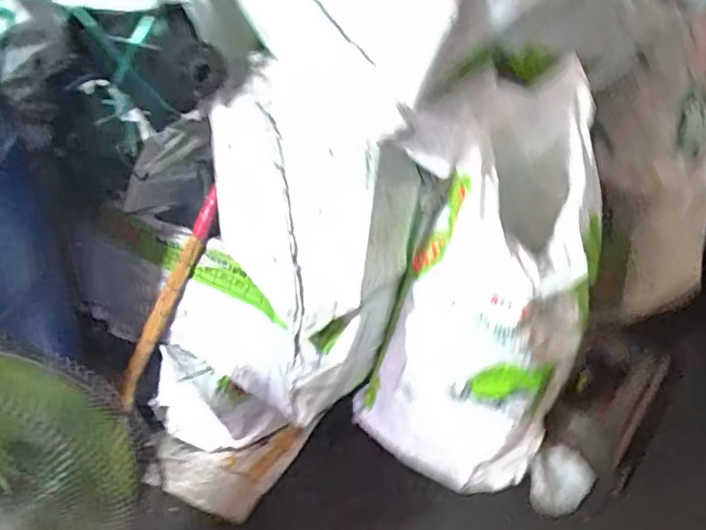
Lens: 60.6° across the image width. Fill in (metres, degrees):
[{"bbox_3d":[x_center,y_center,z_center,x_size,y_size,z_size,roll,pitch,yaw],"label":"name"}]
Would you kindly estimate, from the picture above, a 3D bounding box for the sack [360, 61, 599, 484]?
[{"bbox_3d":[0.309,0.048,1.369,0.438,0.868,0.482,21,43,22],"label":"sack"}]

